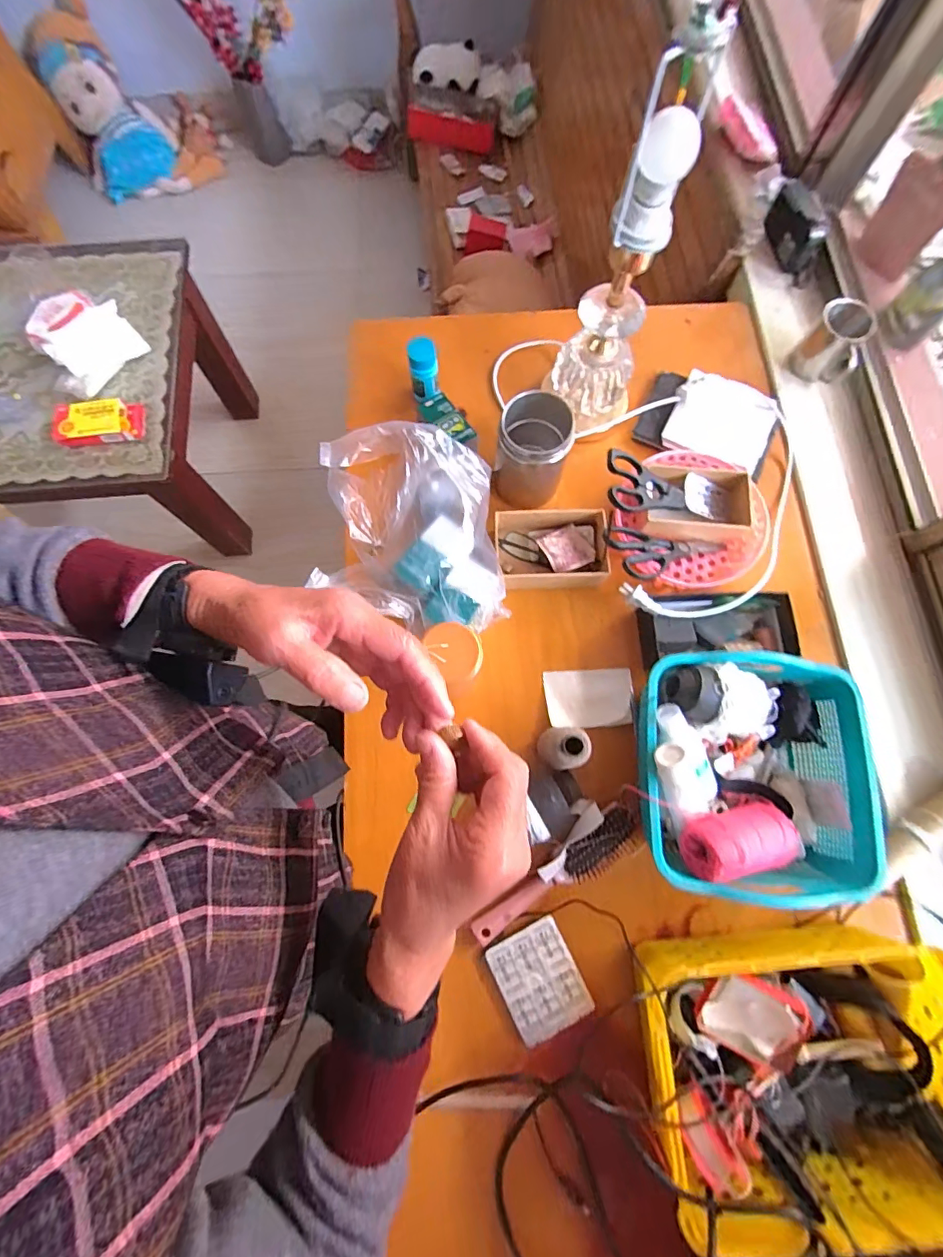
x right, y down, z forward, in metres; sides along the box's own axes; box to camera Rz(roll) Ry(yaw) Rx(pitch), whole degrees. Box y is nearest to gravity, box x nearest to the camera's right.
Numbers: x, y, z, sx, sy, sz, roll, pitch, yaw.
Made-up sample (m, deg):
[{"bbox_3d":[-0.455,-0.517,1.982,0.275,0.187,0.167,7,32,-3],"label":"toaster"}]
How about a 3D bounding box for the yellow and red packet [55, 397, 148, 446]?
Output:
[{"bbox_3d":[-0.776,-0.431,1.018,0.176,0.041,0.096,-6,75,-2],"label":"yellow and red packet"}]

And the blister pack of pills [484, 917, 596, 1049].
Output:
[{"bbox_3d":[0.075,0.389,0.539,0.085,0.006,0.105,-26,77,-7],"label":"blister pack of pills"}]

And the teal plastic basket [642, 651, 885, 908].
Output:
[{"bbox_3d":[0.299,0.156,0.536,0.249,0.095,0.240,6,75,1],"label":"teal plastic basket"}]

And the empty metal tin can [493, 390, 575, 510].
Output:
[{"bbox_3d":[0.078,-0.229,0.631,0.084,0.102,0.088,0,75,0],"label":"empty metal tin can"}]

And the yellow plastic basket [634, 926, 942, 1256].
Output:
[{"bbox_3d":[0.312,0.416,0.470,0.301,0.104,0.212,-4,75,-1],"label":"yellow plastic basket"}]

